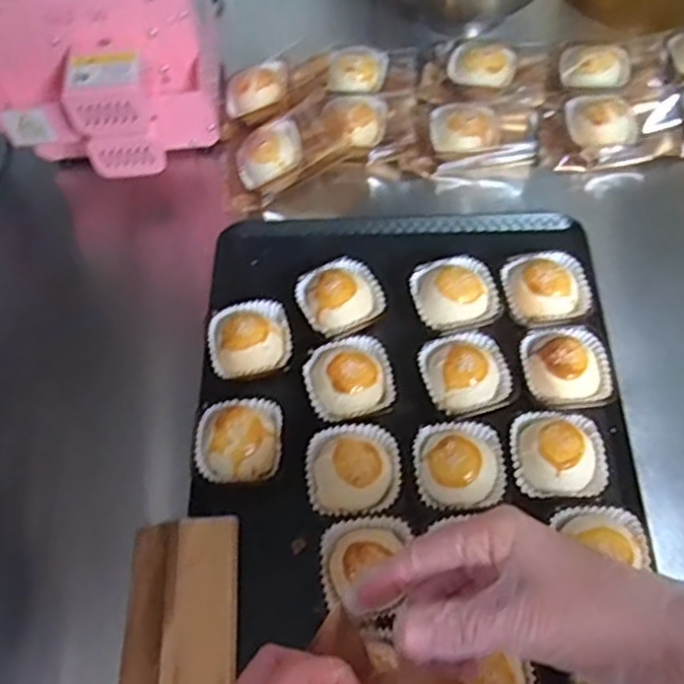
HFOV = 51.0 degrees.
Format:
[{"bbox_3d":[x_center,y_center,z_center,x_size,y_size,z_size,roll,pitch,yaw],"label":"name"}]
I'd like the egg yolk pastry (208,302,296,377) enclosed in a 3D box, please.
[{"bbox_3d":[-0.078,-0.006,0.601,0.068,0.023,0.067,-9,62,-5],"label":"egg yolk pastry"}]

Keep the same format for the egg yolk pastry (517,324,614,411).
[{"bbox_3d":[0.182,0.016,0.577,0.070,0.025,0.070,-5,62,-3],"label":"egg yolk pastry"}]

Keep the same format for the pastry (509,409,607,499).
[{"bbox_3d":[0.164,0.082,0.541,0.069,0.029,0.067,6,62,3],"label":"pastry"}]

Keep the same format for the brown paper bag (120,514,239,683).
[{"bbox_3d":[-0.115,0.196,0.514,0.078,0.016,0.135,-2,62,-1],"label":"brown paper bag"}]

